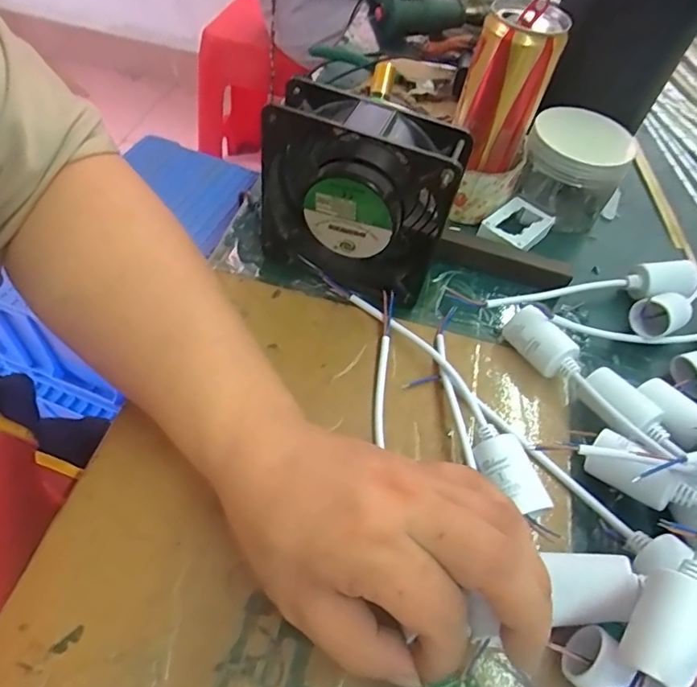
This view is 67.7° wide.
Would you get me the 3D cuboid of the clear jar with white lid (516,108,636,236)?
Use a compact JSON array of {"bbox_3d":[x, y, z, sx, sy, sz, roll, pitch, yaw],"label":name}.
[{"bbox_3d":[0.189,-0.149,0.443,0.082,0.066,0.076,28,54,13],"label":"clear jar with white lid"}]

